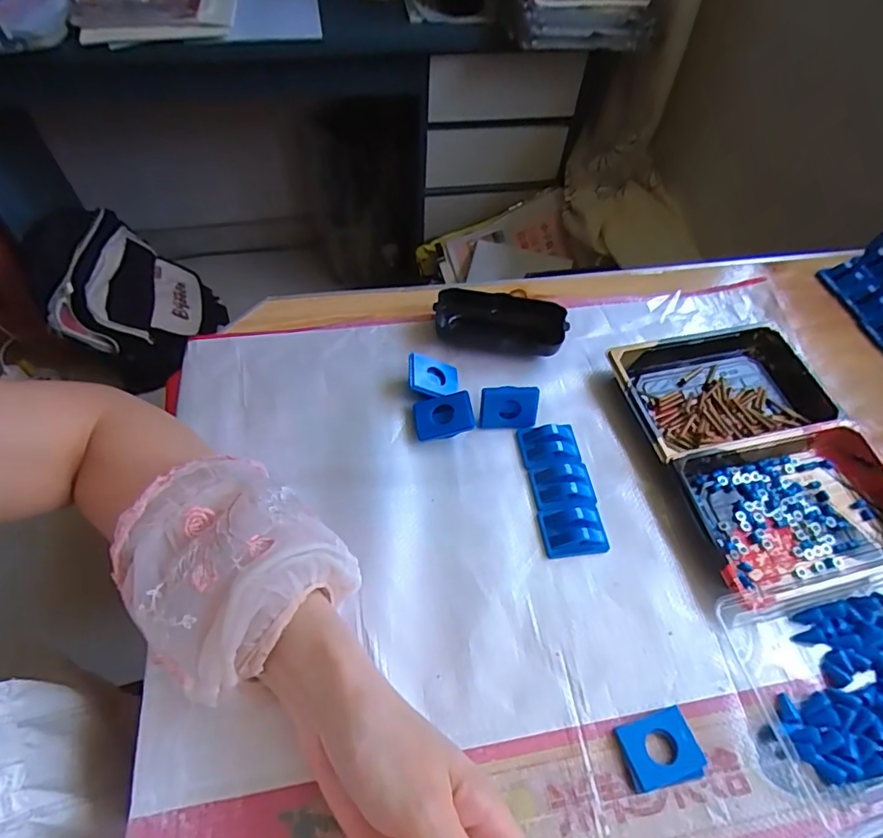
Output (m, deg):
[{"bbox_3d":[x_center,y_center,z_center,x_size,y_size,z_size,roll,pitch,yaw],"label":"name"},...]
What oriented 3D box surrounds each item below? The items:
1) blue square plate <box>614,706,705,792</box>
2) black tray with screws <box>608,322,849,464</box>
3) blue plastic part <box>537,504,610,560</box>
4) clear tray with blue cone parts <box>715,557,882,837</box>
[{"bbox_3d":[0.123,0.186,0.309,0.043,0.006,0.034,-9,57,-10],"label":"blue square plate"},{"bbox_3d":[0.226,-0.022,0.443,0.161,0.023,0.106,-9,57,-10],"label":"black tray with screws"},{"bbox_3d":[0.092,0.076,0.378,0.044,0.015,0.033,-6,56,-8],"label":"blue plastic part"},{"bbox_3d":[0.275,0.148,0.326,0.174,0.030,0.120,-9,57,-10],"label":"clear tray with blue cone parts"}]

